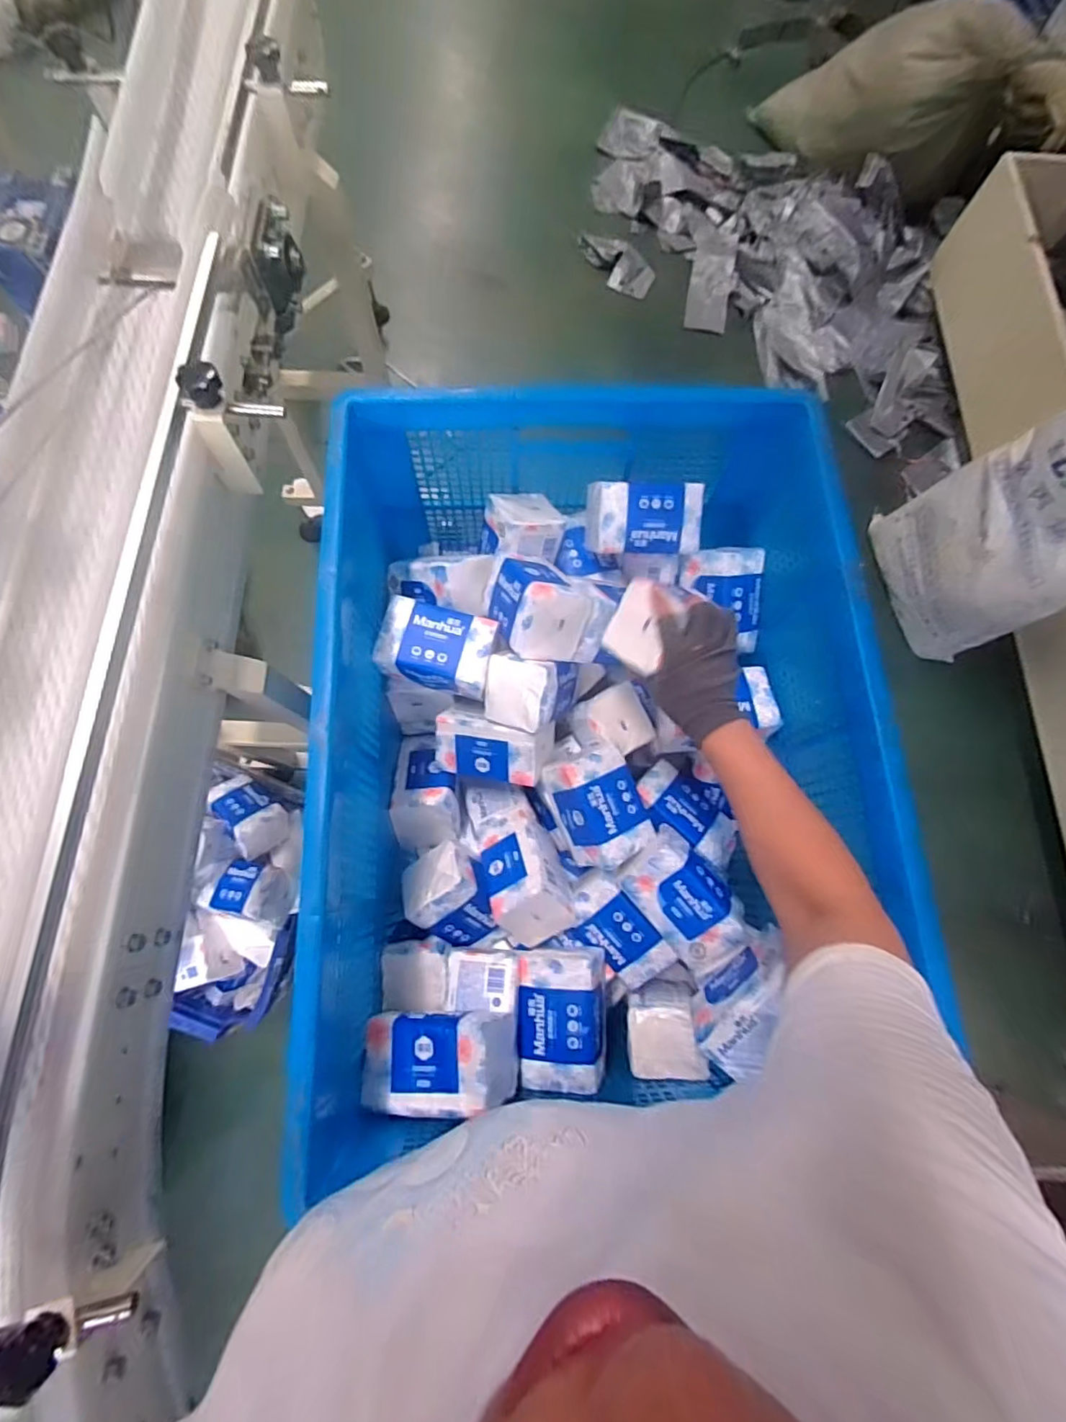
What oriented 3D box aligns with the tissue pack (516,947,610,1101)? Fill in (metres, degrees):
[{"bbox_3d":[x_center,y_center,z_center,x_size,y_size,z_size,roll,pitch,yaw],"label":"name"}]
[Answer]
[{"bbox_3d":[0.033,0.360,0.663,0.101,0.053,0.146,0,76,-2],"label":"tissue pack"}]

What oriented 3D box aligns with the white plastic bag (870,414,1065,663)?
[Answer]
[{"bbox_3d":[1.134,-0.441,1.359,0.144,0.724,0.486,3,76,-1],"label":"white plastic bag"}]

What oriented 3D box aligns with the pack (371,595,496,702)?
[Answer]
[{"bbox_3d":[-0.124,-0.079,0.726,0.143,0.062,0.096,15,76,2],"label":"pack"}]

